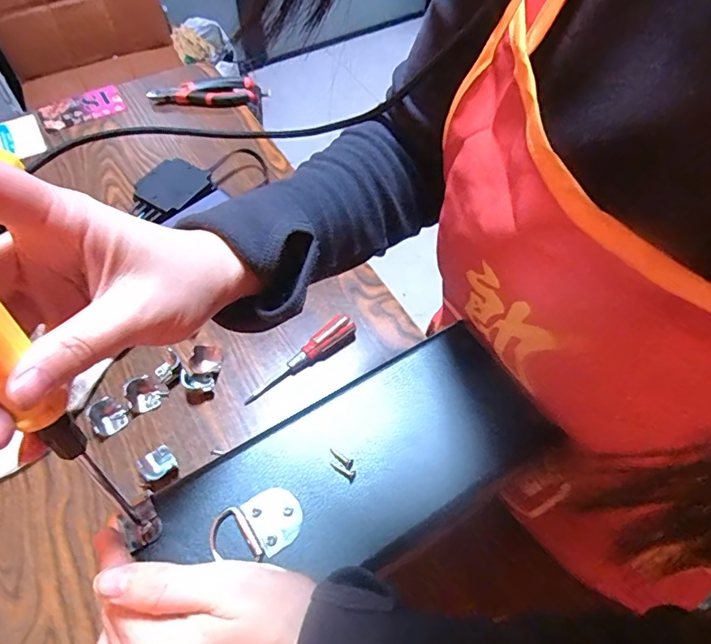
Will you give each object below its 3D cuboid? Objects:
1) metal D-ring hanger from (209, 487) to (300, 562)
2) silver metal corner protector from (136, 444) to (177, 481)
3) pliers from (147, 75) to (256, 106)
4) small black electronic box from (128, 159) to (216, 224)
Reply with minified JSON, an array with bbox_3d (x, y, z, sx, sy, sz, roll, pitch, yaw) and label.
[{"bbox_3d":[-0.050,0.103,0.250,0.045,0.004,0.030,-24,61,-15],"label":"metal D-ring hanger"},{"bbox_3d":[-0.185,0.131,0.465,0.029,0.014,0.032,-32,62,-21],"label":"silver metal corner protector"},{"bbox_3d":[-0.232,-0.351,0.770,0.153,0.031,0.042,-22,61,-14],"label":"pliers"},{"bbox_3d":[-0.228,-0.161,0.615,0.080,0.018,0.091,31,62,17],"label":"small black electronic box"}]

